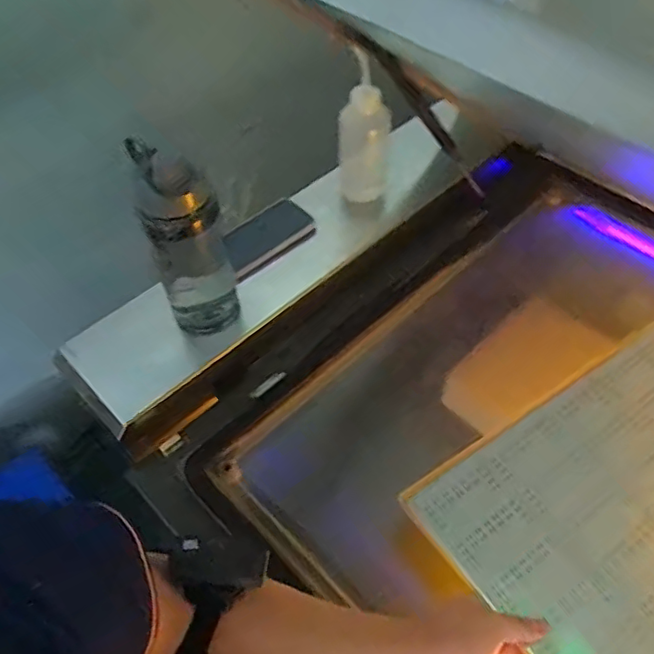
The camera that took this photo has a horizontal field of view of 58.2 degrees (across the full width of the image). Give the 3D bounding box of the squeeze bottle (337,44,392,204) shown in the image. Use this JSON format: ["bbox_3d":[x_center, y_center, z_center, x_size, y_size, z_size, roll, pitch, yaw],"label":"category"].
[{"bbox_3d":[0.053,-0.280,0.859,0.079,0.209,0.082,1,53,3],"label":"squeeze bottle"}]

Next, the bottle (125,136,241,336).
[{"bbox_3d":[-0.162,-0.099,0.701,0.089,0.247,0.097,-19,54,-12],"label":"bottle"}]

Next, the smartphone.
[{"bbox_3d":[-0.085,-0.130,0.837,0.142,0.014,0.072,-36,80,-23],"label":"smartphone"}]

